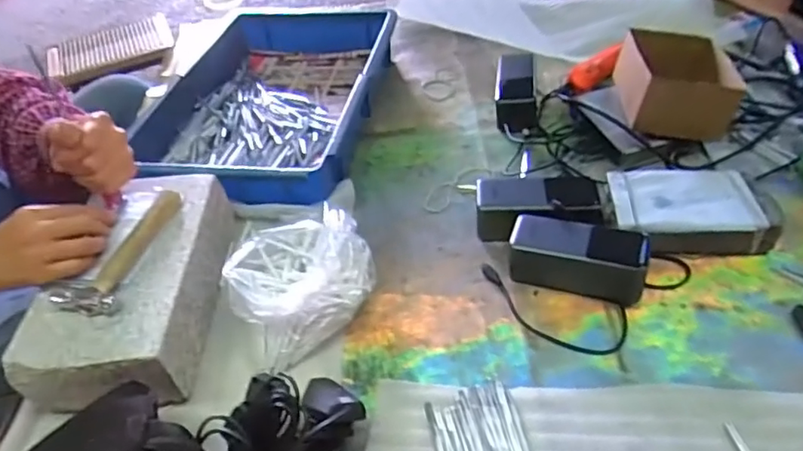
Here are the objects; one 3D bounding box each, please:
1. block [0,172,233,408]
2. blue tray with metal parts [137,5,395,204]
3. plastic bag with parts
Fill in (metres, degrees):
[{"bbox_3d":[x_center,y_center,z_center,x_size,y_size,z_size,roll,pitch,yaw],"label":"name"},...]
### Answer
[{"bbox_3d":[-0.267,0.055,0.586,0.136,0.075,0.251,-3,45,5],"label":"block"},{"bbox_3d":[-0.183,-0.203,0.863,0.298,0.085,0.486,4,46,12],"label":"blue tray with metal parts"},{"bbox_3d":[-0.103,0.049,0.584,0.145,0.065,0.135,-29,48,-20],"label":"plastic bag with parts"}]

